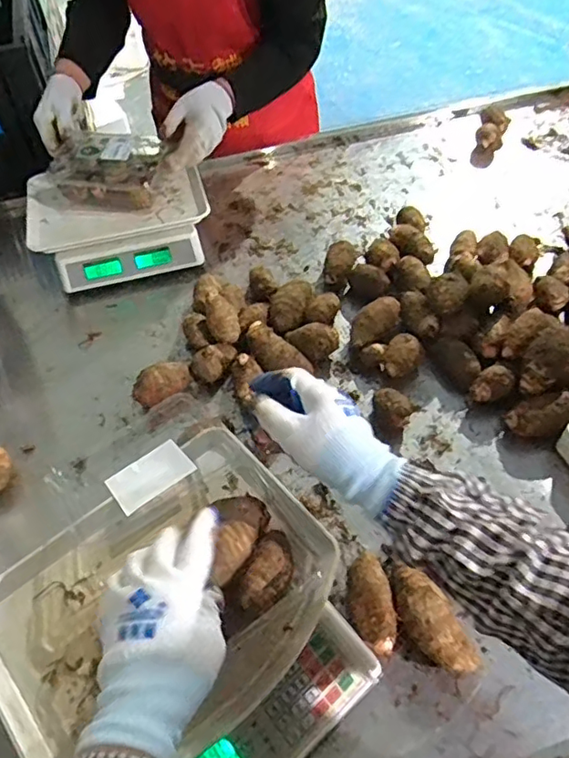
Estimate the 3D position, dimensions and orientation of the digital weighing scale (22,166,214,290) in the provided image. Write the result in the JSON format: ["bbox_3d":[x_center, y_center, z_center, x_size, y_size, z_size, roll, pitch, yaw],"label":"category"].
[{"bbox_3d":[-0.264,-0.252,0.938,0.277,0.105,0.202,-13,54,-7],"label":"digital weighing scale"}]

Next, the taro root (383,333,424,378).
[{"bbox_3d":[0.164,-0.028,0.784,0.046,0.051,0.056,17,56,15],"label":"taro root"}]

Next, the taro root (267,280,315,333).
[{"bbox_3d":[0.010,-0.100,0.843,0.064,0.050,0.079,3,53,5],"label":"taro root"}]

